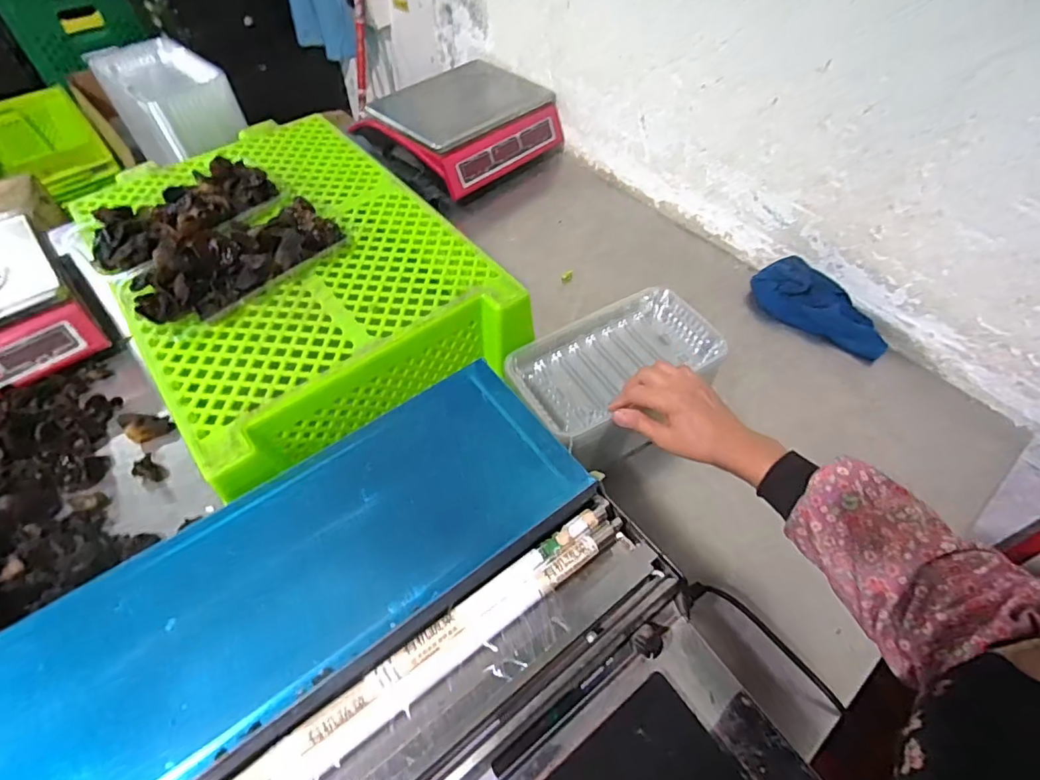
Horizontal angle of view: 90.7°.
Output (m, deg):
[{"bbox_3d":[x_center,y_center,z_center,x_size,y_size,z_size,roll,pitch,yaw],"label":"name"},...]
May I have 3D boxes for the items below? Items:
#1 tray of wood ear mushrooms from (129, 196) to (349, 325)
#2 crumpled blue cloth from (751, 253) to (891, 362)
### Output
[{"bbox_3d":[-0.311,-0.156,0.573,0.229,0.056,0.098,-33,61,-23],"label":"tray of wood ear mushrooms"},{"bbox_3d":[0.445,-0.122,0.763,0.085,0.047,0.202,-34,62,-23],"label":"crumpled blue cloth"}]

